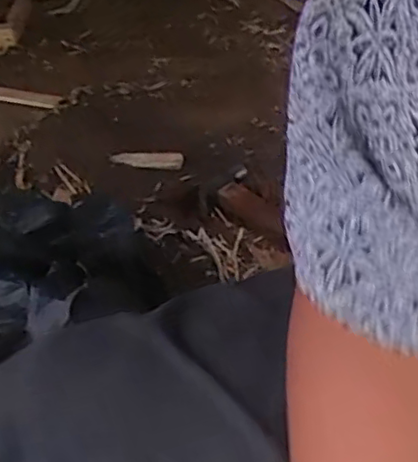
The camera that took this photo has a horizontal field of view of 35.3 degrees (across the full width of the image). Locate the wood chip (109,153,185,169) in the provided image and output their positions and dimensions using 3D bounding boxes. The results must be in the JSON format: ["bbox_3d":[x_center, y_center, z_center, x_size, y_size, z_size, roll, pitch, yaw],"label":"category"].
[{"bbox_3d":[-0.080,-0.091,0.851,0.092,0.004,0.021,1,79,2],"label":"wood chip"}]

